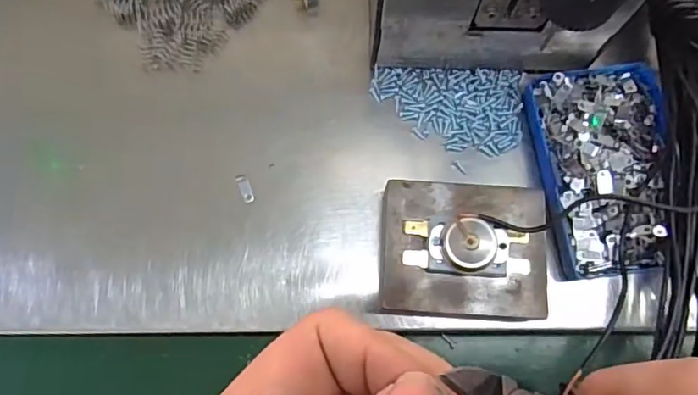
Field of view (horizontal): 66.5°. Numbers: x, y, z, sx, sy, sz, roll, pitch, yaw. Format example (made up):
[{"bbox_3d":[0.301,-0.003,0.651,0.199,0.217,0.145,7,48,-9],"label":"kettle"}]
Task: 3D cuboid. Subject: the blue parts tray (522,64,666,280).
[{"bbox_3d":[0.139,-0.017,0.285,0.070,0.017,0.112,-8,77,-2],"label":"blue parts tray"}]

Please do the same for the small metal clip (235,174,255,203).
[{"bbox_3d":[-0.057,-0.005,0.290,0.006,0.004,0.016,-24,77,-5],"label":"small metal clip"}]

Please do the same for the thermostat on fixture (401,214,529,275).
[{"bbox_3d":[0.056,0.023,0.248,0.059,0.020,0.026,2,76,1],"label":"thermostat on fixture"}]

